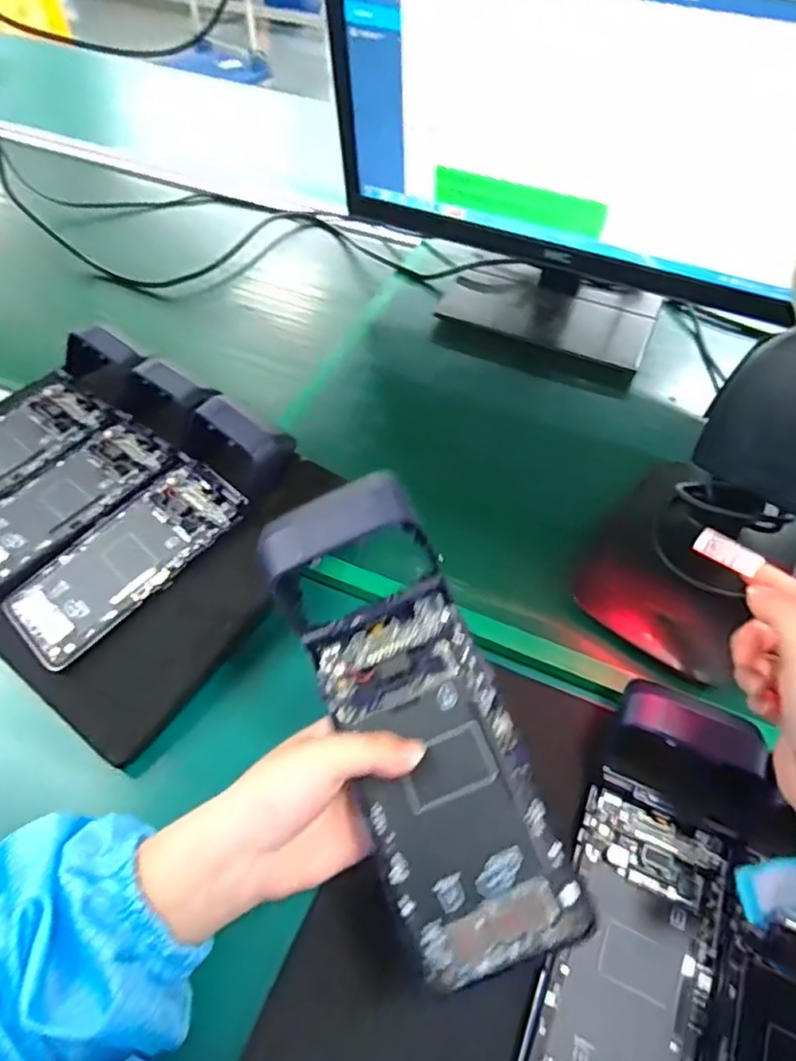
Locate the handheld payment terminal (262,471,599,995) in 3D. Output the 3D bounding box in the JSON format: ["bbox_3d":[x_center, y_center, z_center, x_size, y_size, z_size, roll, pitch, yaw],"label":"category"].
[{"bbox_3d":[0.007,0.083,0.295,0.078,0.047,0.220,-20,72,-16],"label":"handheld payment terminal"}]

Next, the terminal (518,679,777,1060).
[{"bbox_3d":[0.134,0.195,0.327,0.083,0.033,0.219,20,63,14],"label":"terminal"}]

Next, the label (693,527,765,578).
[{"bbox_3d":[0.186,0.012,0.355,0.016,0.004,0.038,-54,38,9],"label":"label"}]

